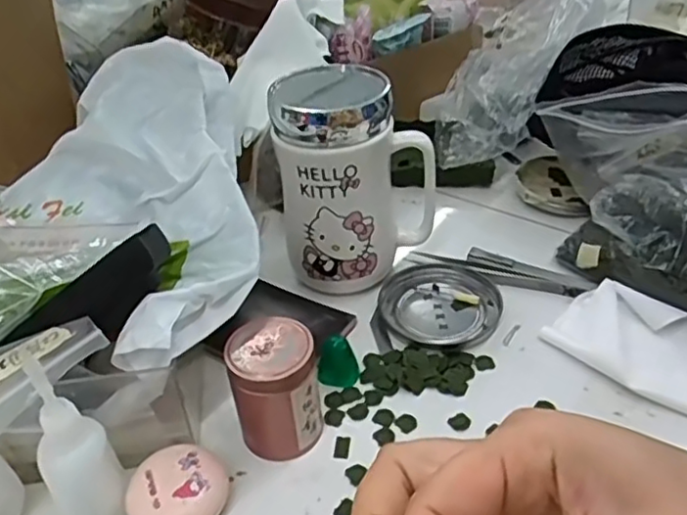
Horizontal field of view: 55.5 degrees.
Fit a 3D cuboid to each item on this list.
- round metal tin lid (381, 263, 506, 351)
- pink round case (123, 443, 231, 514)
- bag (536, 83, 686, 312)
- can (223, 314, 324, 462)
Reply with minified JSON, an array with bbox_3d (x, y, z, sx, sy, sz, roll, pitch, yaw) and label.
[{"bbox_3d":[0.063,0.031,0.435,0.077,0.009,0.076,-3,37,2],"label":"round metal tin lid"},{"bbox_3d":[-0.081,0.118,0.322,0.049,0.026,0.043,-18,38,-16],"label":"pink round case"},{"bbox_3d":[0.209,-0.043,0.428,0.180,0.111,0.108,18,42,28],"label":"bag"},{"bbox_3d":[-0.036,0.071,0.345,0.043,0.067,0.041,-3,37,2],"label":"can"}]

